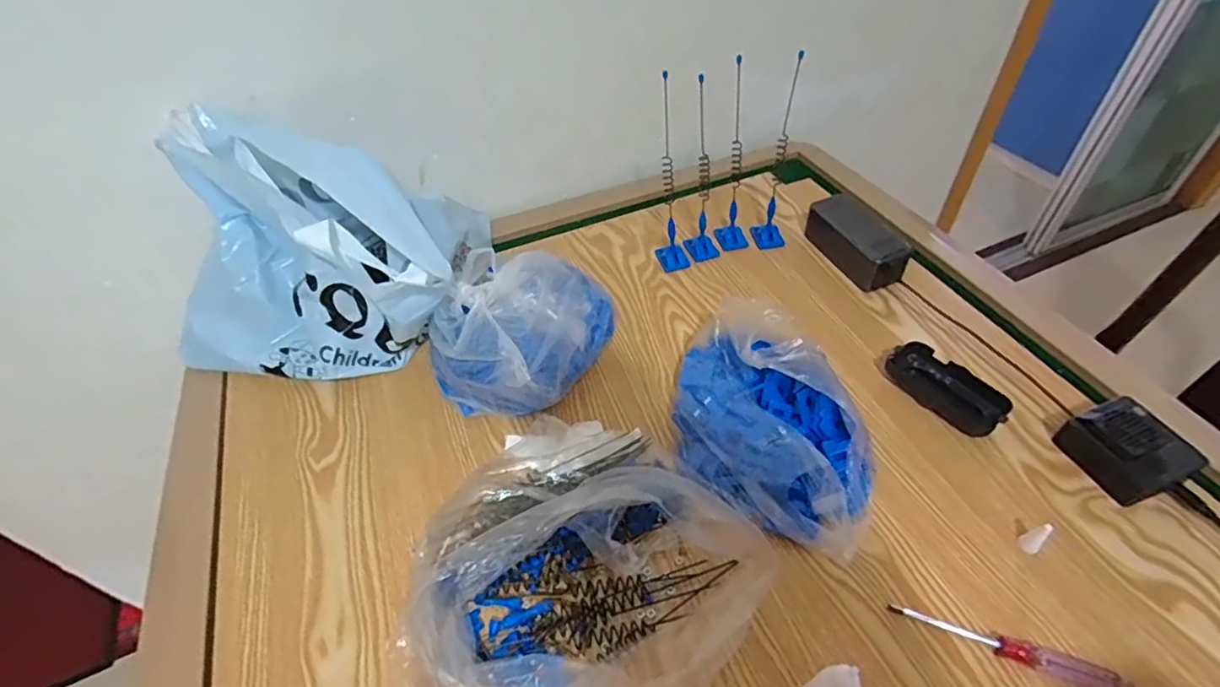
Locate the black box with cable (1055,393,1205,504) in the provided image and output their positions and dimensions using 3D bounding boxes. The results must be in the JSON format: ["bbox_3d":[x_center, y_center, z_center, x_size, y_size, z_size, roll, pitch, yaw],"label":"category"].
[{"bbox_3d":[0.451,0.089,0.500,0.071,0.043,0.080,-19,49,-13],"label":"black box with cable"}]

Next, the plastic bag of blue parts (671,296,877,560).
[{"bbox_3d":[0.138,0.067,0.505,0.141,0.108,0.211,-36,55,-26],"label":"plastic bag of blue parts"}]

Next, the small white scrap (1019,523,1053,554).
[{"bbox_3d":[0.339,0.154,0.458,0.010,0.034,0.014,-20,49,-14],"label":"small white scrap"}]

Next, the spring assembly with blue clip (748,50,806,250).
[{"bbox_3d":[0.205,-0.214,0.681,0.042,0.218,0.055,13,49,16],"label":"spring assembly with blue clip"}]

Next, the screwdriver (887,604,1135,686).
[{"bbox_3d":[0.285,0.218,0.419,0.149,0.019,0.021,12,52,25],"label":"screwdriver"}]

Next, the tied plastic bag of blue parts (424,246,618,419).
[{"bbox_3d":[-0.090,-0.012,0.594,0.157,0.104,0.167,13,49,16],"label":"tied plastic bag of blue parts"}]

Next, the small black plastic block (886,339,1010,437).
[{"bbox_3d":[0.328,0.041,0.567,0.049,0.029,0.109,-30,58,-22],"label":"small black plastic block"}]

